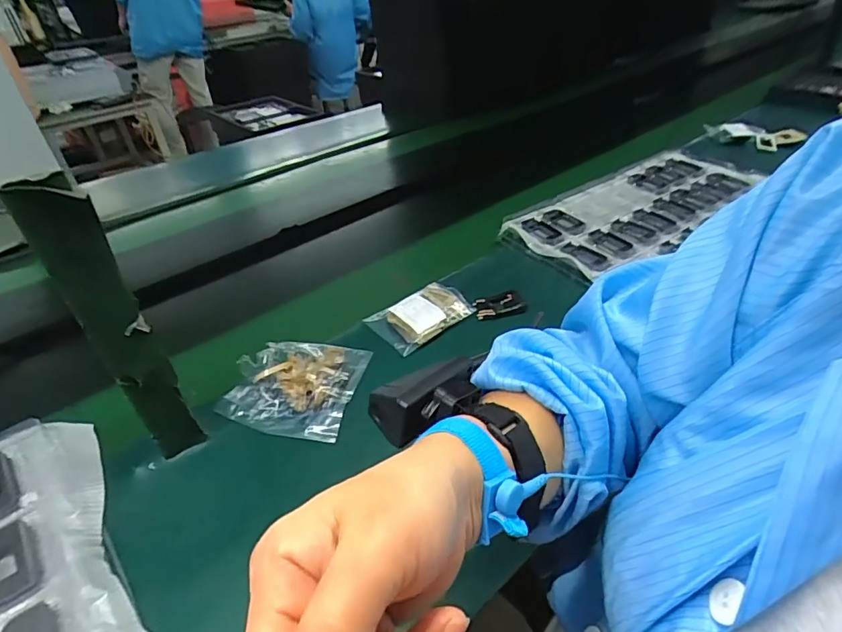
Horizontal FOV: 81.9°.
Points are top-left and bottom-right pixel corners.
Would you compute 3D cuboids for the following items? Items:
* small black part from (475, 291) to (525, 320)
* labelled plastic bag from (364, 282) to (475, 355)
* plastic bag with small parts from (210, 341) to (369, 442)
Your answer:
[{"bbox_3d":[0.111,-0.014,0.688,0.073,0.011,0.044,-13,38,-10],"label":"small black part"},{"bbox_3d":[0.000,-0.003,0.666,0.133,0.027,0.084,-30,44,-29],"label":"labelled plastic bag"},{"bbox_3d":[-0.147,0.074,0.569,0.142,0.030,0.140,4,38,11],"label":"plastic bag with small parts"}]

